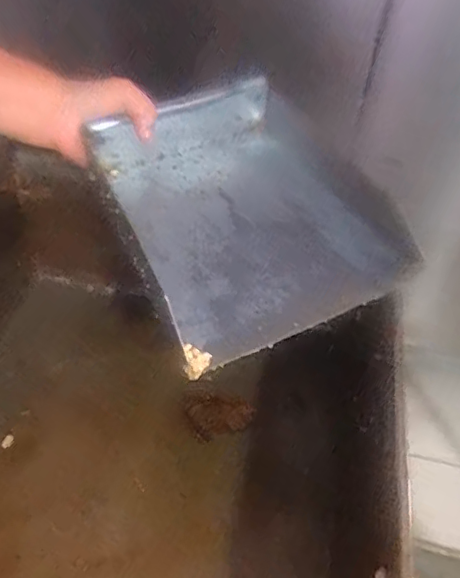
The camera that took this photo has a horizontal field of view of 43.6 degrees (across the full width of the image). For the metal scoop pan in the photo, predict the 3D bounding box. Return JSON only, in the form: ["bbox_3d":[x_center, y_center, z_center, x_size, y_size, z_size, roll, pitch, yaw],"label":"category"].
[{"bbox_3d":[0.014,-0.077,0.526,0.226,0.059,0.275,-20,51,-18],"label":"metal scoop pan"}]

